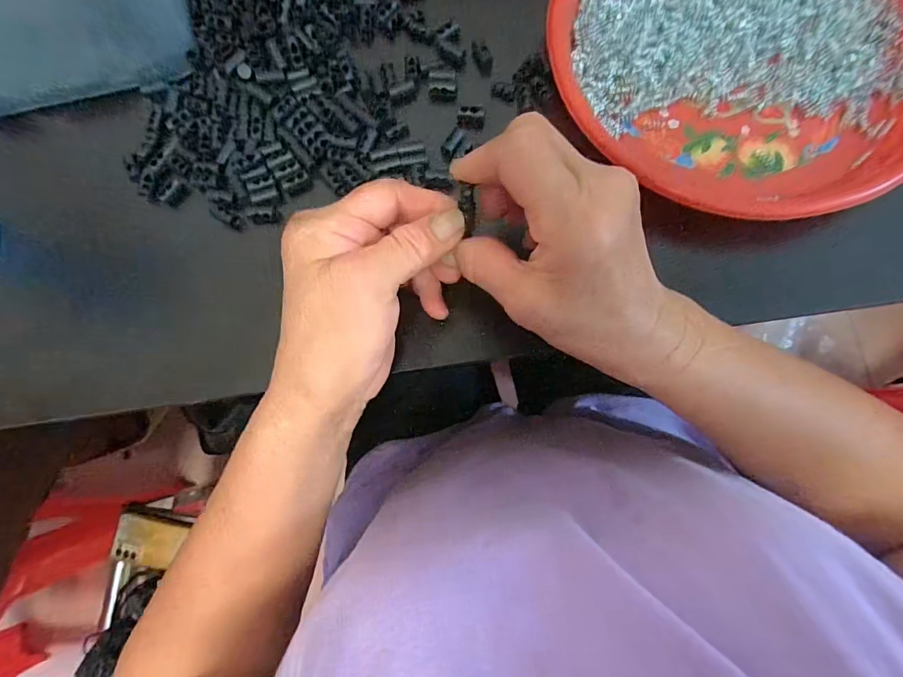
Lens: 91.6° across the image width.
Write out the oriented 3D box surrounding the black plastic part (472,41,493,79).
[{"bbox_3d":[0.021,-0.190,0.298,0.012,0.004,0.027,-19,80,1],"label":"black plastic part"}]

